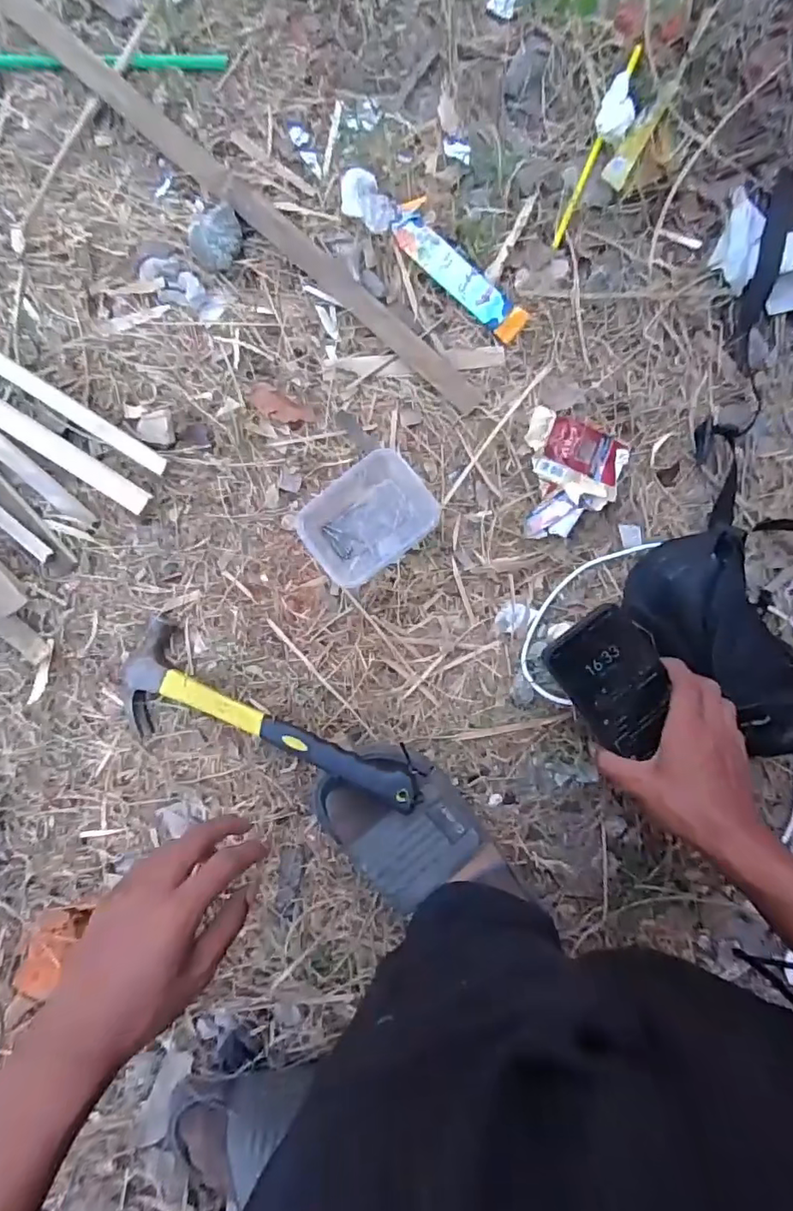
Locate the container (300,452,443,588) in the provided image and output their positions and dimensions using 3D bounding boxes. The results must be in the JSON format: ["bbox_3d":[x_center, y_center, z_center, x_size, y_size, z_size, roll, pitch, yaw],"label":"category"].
[{"bbox_3d":[-0.021,-0.078,0.481,0.116,0.045,0.088,-41,94,-5],"label":"container"}]

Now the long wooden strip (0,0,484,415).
[{"bbox_3d":[-0.133,-0.359,0.487,0.537,0.014,0.025,40,86,-4],"label":"long wooden strip"}]

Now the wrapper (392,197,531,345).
[{"bbox_3d":[0.057,-0.307,0.506,0.045,0.012,0.150,-44,94,-4],"label":"wrapper"}]

